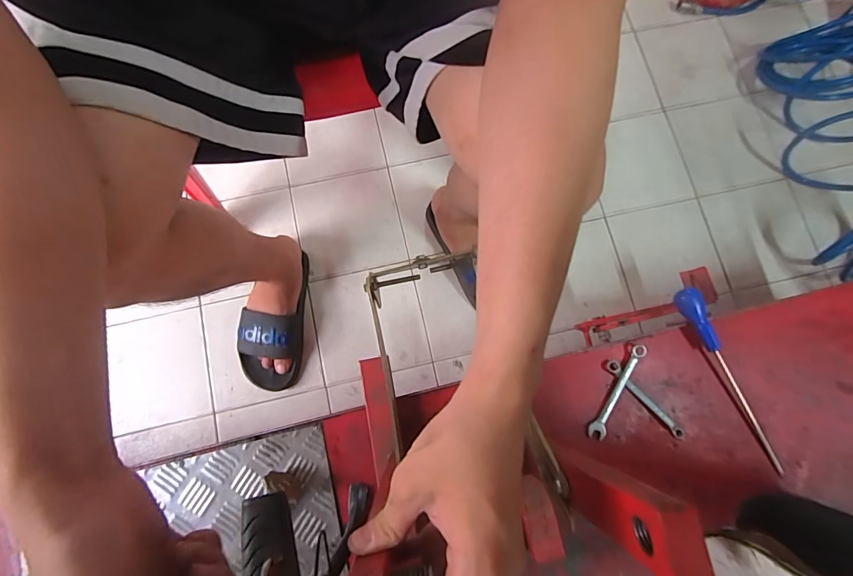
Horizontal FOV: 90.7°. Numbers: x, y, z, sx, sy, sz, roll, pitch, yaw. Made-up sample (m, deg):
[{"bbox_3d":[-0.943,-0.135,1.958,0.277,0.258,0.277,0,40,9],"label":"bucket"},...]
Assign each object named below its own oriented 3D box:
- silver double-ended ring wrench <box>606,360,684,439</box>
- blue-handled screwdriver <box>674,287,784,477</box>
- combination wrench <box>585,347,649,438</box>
[{"bbox_3d":[0.306,0.156,0.591,0.017,0.006,0.134,-40,82,-9],"label":"silver double-ended ring wrench"},{"bbox_3d":[0.422,0.127,0.587,0.027,0.027,0.273,-21,80,-5],"label":"blue-handled screwdriver"},{"bbox_3d":[0.270,0.145,0.595,0.020,0.014,0.146,30,79,5],"label":"combination wrench"}]

